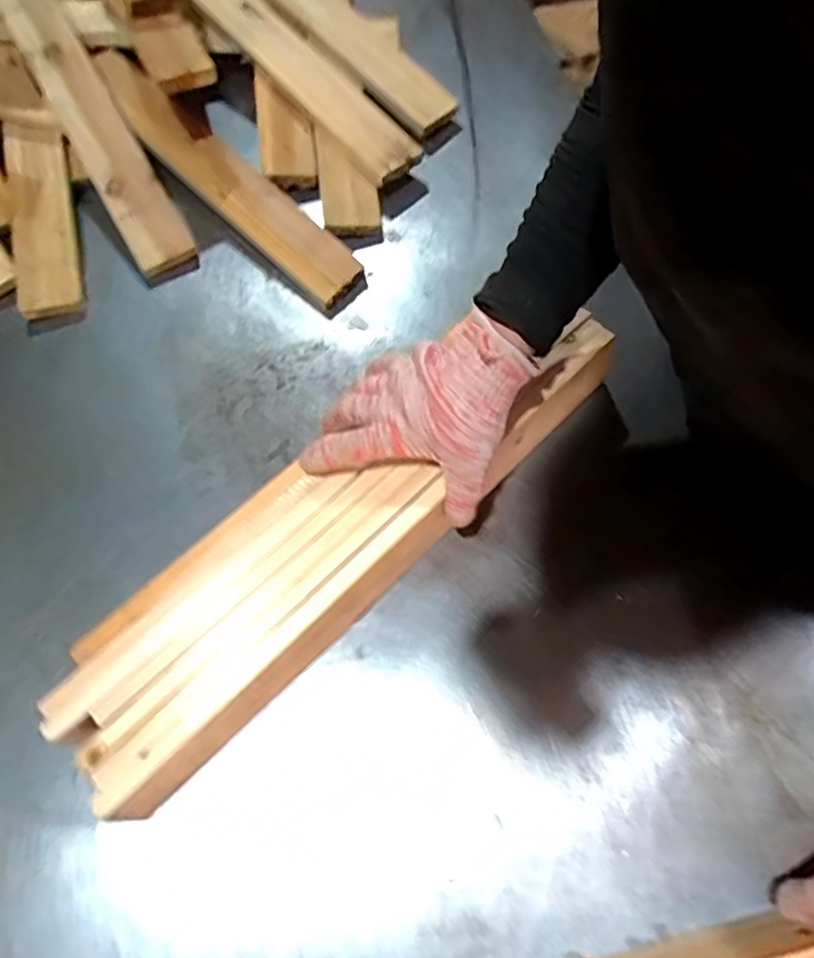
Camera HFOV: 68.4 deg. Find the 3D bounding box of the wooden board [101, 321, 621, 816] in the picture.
[{"bbox_3d":[-0.010,0.053,0.454,0.488,0.070,0.024,-42,69,-15],"label":"wooden board"}]

